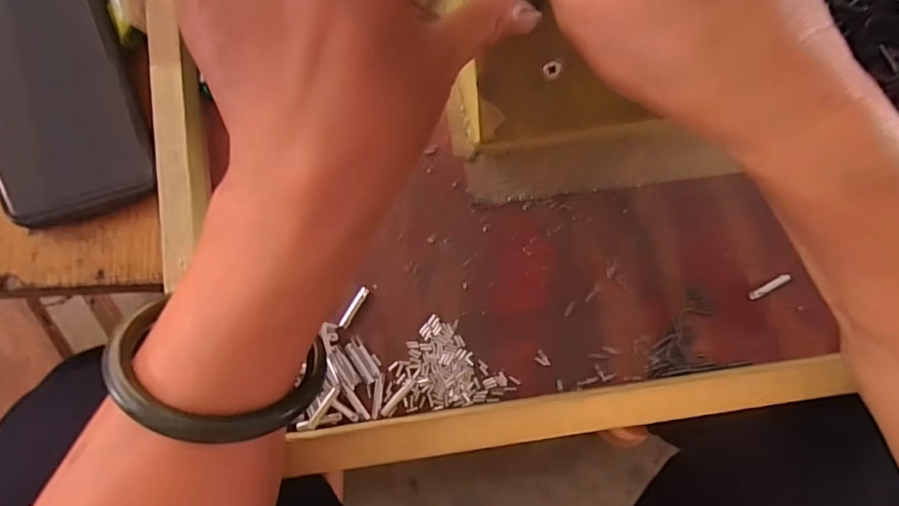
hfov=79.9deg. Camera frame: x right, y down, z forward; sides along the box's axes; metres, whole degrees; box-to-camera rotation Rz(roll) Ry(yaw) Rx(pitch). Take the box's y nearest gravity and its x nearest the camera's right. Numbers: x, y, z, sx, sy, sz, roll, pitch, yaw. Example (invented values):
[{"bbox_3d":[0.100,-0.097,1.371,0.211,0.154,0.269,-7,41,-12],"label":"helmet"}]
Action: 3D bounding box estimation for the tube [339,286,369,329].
[{"bbox_3d":[-0.048,0.027,0.269,0.005,0.004,0.023,32,82,2],"label":"tube"}]

